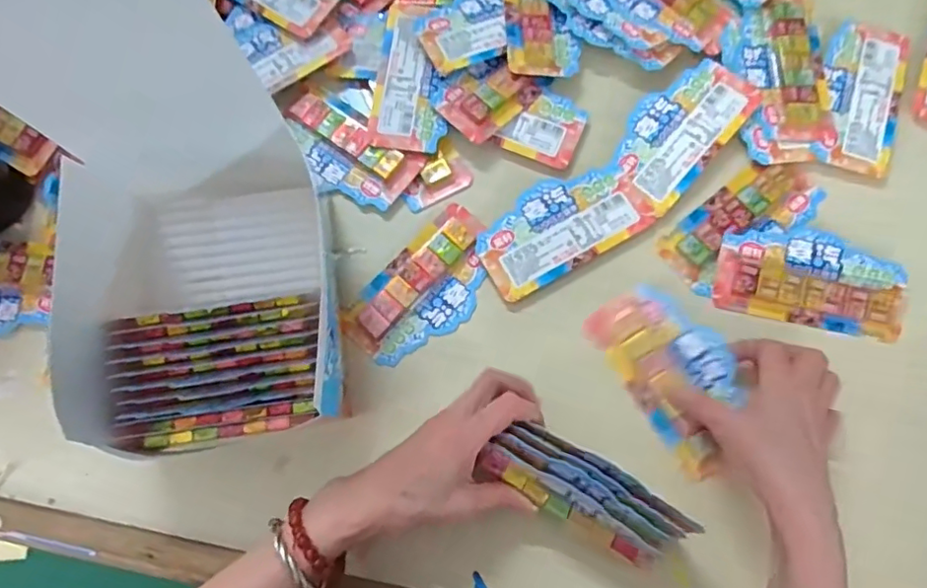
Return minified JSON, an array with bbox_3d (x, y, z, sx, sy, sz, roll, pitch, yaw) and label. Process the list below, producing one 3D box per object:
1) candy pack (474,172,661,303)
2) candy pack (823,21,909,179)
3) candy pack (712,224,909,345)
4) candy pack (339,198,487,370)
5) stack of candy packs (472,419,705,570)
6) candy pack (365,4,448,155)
[{"bbox_3d":[0.083,-0.059,0.475,0.146,0.008,0.078,-28,76,-5],"label":"candy pack"},{"bbox_3d":[0.348,-0.172,0.491,0.065,0.009,0.147,16,77,6],"label":"candy pack"},{"bbox_3d":[0.281,-0.014,0.453,0.142,0.012,0.076,12,76,5],"label":"candy pack"},{"bbox_3d":[-0.029,-0.005,0.465,0.077,0.007,0.142,41,80,11],"label":"candy pack"},{"bbox_3d":[0.082,0.134,0.375,0.134,0.036,0.047,27,78,9],"label":"stack of candy packs"},{"bbox_3d":[-0.044,-0.192,0.500,0.064,0.012,0.139,8,76,4],"label":"candy pack"}]

